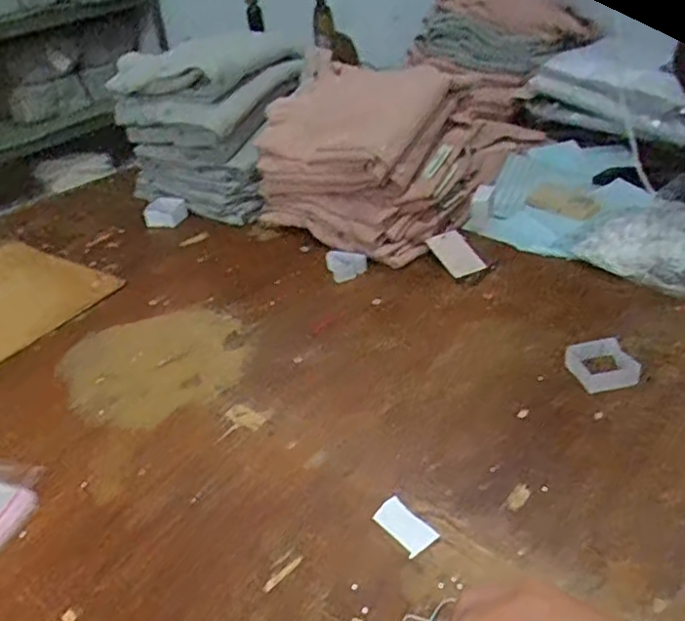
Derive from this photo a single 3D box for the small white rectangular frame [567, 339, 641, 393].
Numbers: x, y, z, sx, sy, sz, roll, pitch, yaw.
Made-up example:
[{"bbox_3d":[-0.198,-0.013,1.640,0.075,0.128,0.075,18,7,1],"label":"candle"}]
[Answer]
[{"bbox_3d":[0.273,0.057,0.672,0.065,0.025,0.055,-13,34,-11],"label":"small white rectangular frame"}]

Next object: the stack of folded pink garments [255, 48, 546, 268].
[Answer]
[{"bbox_3d":[0.037,-0.224,0.973,0.228,0.211,0.285,-30,41,-32],"label":"stack of folded pink garments"}]

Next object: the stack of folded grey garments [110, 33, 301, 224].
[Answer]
[{"bbox_3d":[-0.221,-0.321,1.088,0.291,0.277,0.193,13,38,26],"label":"stack of folded grey garments"}]

